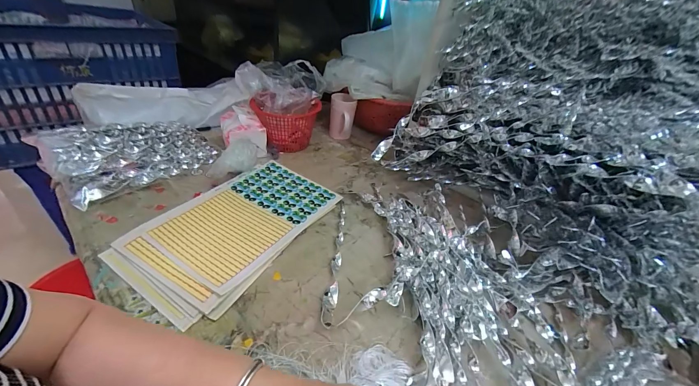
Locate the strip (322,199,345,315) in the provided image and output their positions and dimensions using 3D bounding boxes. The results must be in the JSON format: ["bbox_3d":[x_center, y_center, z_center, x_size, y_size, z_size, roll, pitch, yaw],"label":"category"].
[{"bbox_3d":[-0.019,0.099,0.553,0.022,0.015,0.265,8,36,1],"label":"strip"}]

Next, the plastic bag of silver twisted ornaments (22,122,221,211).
[{"bbox_3d":[-0.463,-0.095,0.655,0.184,0.048,0.302,47,40,7],"label":"plastic bag of silver twisted ornaments"}]

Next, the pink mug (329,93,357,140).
[{"bbox_3d":[-0.023,-0.227,0.906,0.076,0.113,0.098,5,36,-3],"label":"pink mug"}]

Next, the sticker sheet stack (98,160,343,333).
[{"bbox_3d":[-0.215,0.055,0.580,0.235,0.017,0.374,23,38,20],"label":"sticker sheet stack"}]

